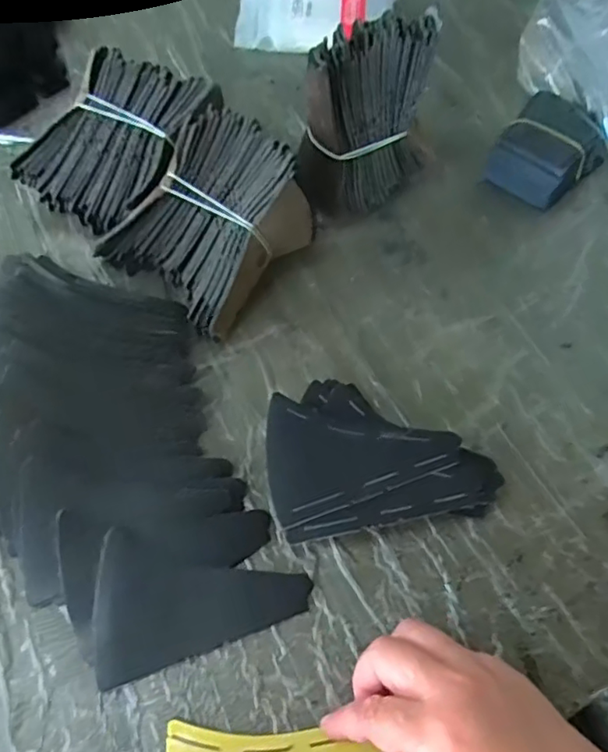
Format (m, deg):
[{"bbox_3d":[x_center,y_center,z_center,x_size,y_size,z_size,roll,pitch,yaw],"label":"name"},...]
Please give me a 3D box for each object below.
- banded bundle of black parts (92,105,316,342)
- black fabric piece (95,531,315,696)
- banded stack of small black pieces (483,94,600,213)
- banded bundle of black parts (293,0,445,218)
[{"bbox_3d":[-0.067,-0.120,0.464,0.120,0.075,0.150,38,97,20],"label":"banded bundle of black parts"},{"bbox_3d":[-0.064,0.121,0.342,0.121,0.010,0.076,-15,62,-13],"label":"black fabric piece"},{"bbox_3d":[0.226,-0.210,0.546,0.082,0.049,0.099,38,64,17],"label":"banded stack of small black pieces"},{"bbox_3d":[0.054,-0.211,0.484,0.069,0.137,0.109,38,64,17],"label":"banded bundle of black parts"}]

